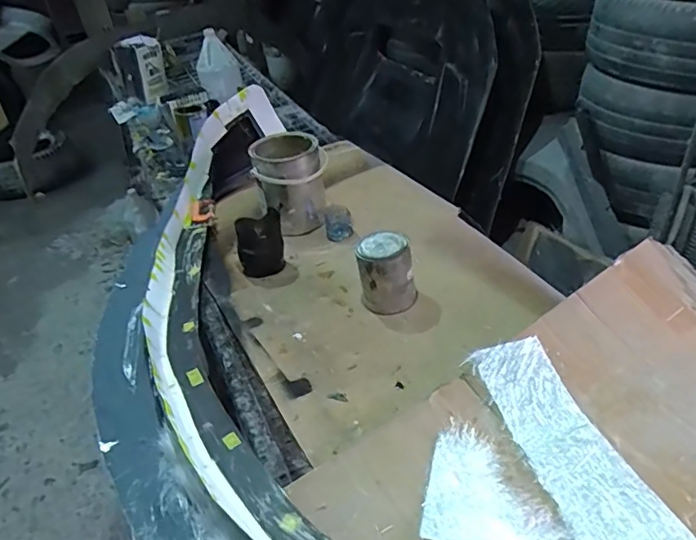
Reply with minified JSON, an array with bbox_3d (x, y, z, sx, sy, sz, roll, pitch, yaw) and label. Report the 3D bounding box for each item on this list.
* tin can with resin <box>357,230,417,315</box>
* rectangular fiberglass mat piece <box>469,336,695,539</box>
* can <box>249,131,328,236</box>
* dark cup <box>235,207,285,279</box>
[{"bbox_3d":[0.075,0.003,1.029,0.112,0.123,0.093,-3,38,5],"label":"tin can with resin"},{"bbox_3d":[0.300,0.241,0.713,0.121,0.039,0.370,-15,38,-11],"label":"rectangular fiberglass mat piece"},{"bbox_3d":[-0.136,-0.220,1.318,0.166,0.184,0.177,-4,38,3],"label":"can"},{"bbox_3d":[-0.193,-0.063,1.181,0.102,0.104,0.098,-8,38,-2],"label":"dark cup"}]

